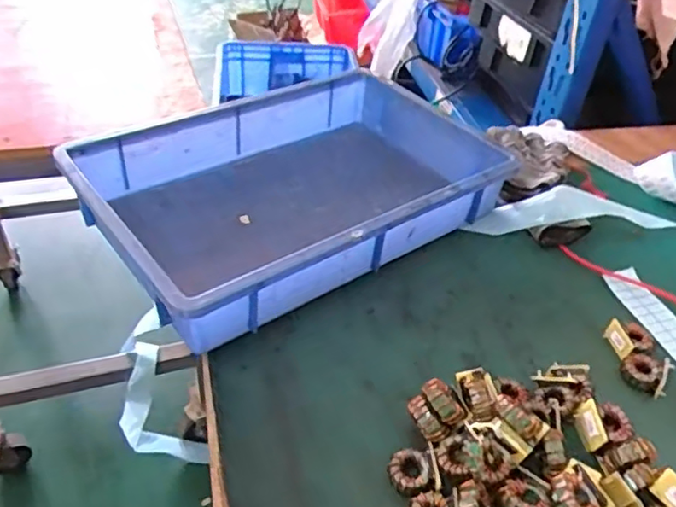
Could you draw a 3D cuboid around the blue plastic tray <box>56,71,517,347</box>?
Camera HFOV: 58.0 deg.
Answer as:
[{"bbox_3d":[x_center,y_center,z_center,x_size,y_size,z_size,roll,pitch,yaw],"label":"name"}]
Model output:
[{"bbox_3d":[-0.042,-0.075,0.683,0.438,0.094,0.283,-25,49,-31],"label":"blue plastic tray"}]

